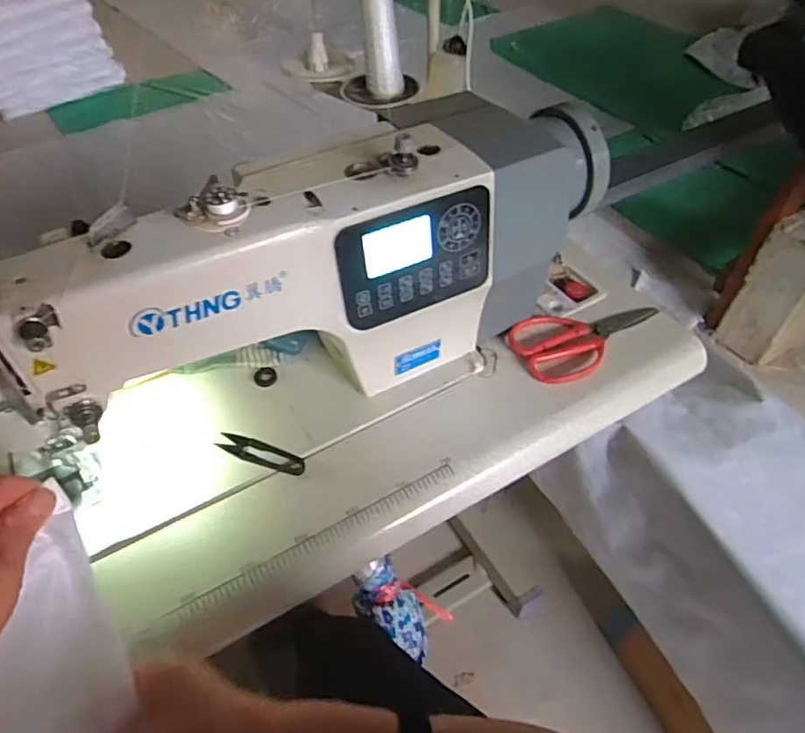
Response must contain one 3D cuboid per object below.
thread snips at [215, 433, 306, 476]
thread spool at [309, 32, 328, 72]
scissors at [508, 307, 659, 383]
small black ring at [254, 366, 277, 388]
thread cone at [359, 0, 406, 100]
[{"bbox_3d":[-0.138,0.085,0.576,0.095,0.007,0.022,17,51,15],"label":"thread snips"},{"bbox_3d":[-0.133,-0.496,0.929,0.029,0.049,0.028,0,49,0],"label":"thread spool"},{"bbox_3d":[0.212,-0.038,0.673,0.174,0.012,0.093,-18,51,-14],"label":"scissors"},{"bbox_3d":[-0.150,0.011,0.643,0.024,0.005,0.025,0,49,0],"label":"small black ring"},{"bbox_3d":[-0.029,-0.472,0.828,0.058,0.164,0.047,-3,49,-2],"label":"thread cone"}]

